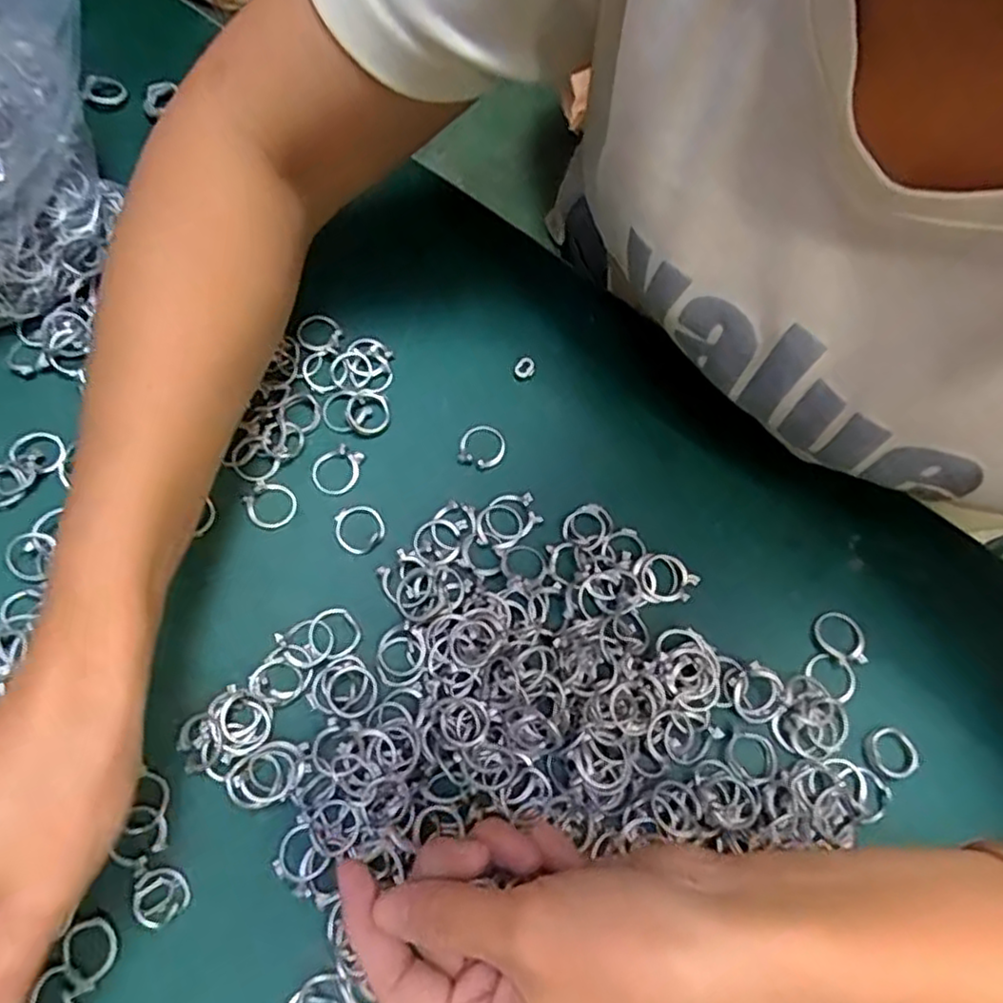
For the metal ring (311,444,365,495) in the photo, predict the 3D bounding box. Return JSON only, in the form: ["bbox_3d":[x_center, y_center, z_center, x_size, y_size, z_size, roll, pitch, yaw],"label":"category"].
[{"bbox_3d":[-0.078,-0.016,0.324,0.022,0.004,0.024,1,68,-3],"label":"metal ring"}]

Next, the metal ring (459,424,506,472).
[{"bbox_3d":[-0.010,-0.027,0.331,0.021,0.004,0.024,13,68,2],"label":"metal ring"}]

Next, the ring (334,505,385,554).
[{"bbox_3d":[-0.065,0.011,0.314,0.021,0.004,0.024,-28,72,-13],"label":"ring"}]

